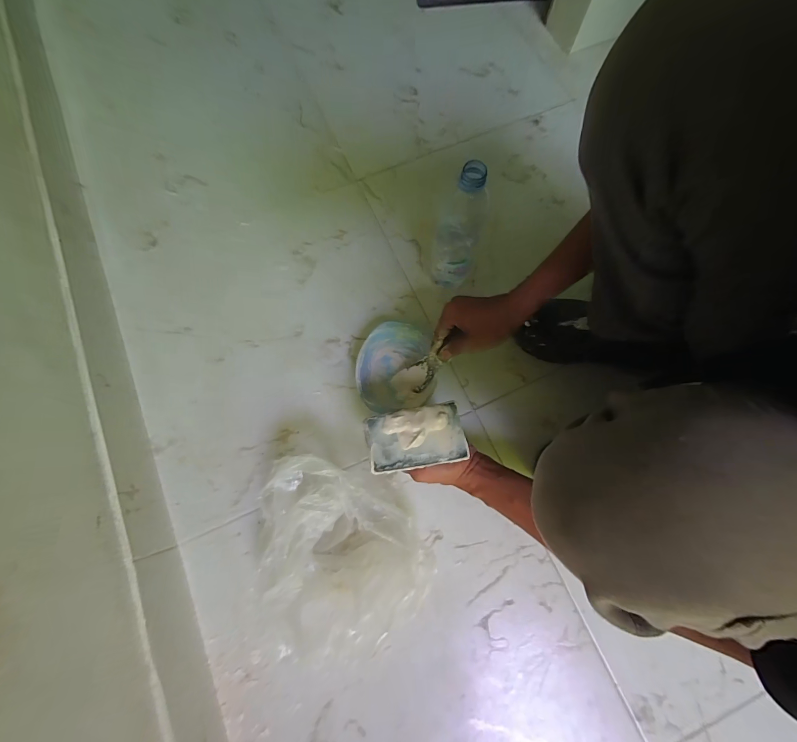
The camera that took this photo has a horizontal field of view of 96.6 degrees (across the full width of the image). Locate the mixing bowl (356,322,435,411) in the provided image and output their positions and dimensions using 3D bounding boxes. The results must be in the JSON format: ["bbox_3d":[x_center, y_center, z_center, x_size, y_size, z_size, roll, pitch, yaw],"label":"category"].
[{"bbox_3d":[-0.006,-0.003,0.569,0.117,0.050,0.136,-6,74,-3],"label":"mixing bowl"}]

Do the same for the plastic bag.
[{"bbox_3d":[-0.082,0.221,0.472,0.198,0.115,0.224,-25,76,-8],"label":"plastic bag"}]

